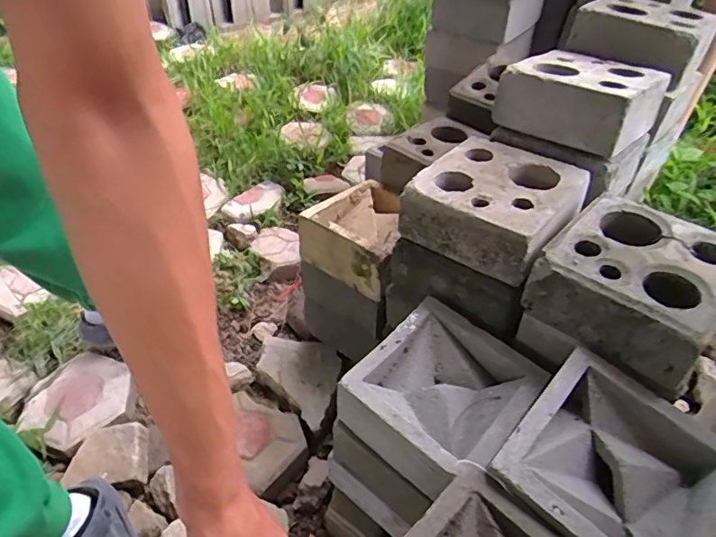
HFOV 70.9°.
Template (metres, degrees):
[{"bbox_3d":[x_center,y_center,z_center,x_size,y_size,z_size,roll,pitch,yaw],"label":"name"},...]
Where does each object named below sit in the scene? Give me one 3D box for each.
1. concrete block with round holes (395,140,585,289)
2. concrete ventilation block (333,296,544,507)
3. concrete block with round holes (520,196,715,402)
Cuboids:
[{"bbox_3d":[0.201,-0.103,0.745,0.213,0.086,0.209,32,52,27],"label":"concrete block with round holes"},{"bbox_3d":[0.112,0.173,0.682,0.200,0.090,0.205,33,52,27],"label":"concrete ventilation block"},{"bbox_3d":[0.356,0.013,0.655,0.199,0.096,0.202,32,52,27],"label":"concrete block with round holes"}]

